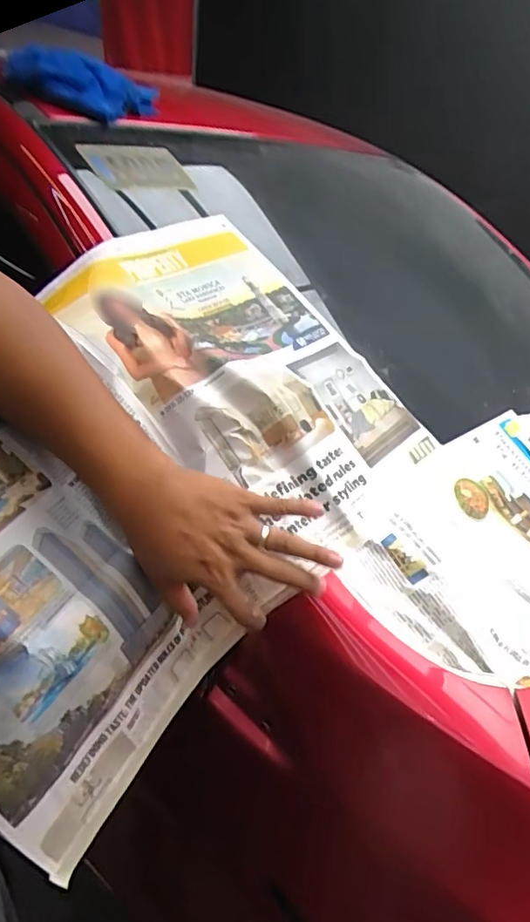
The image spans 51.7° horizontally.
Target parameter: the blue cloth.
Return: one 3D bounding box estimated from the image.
[{"bbox_3d":[-0.300,-0.616,0.899,0.235,0.082,0.096,0,31,-13],"label":"blue cloth"}]

